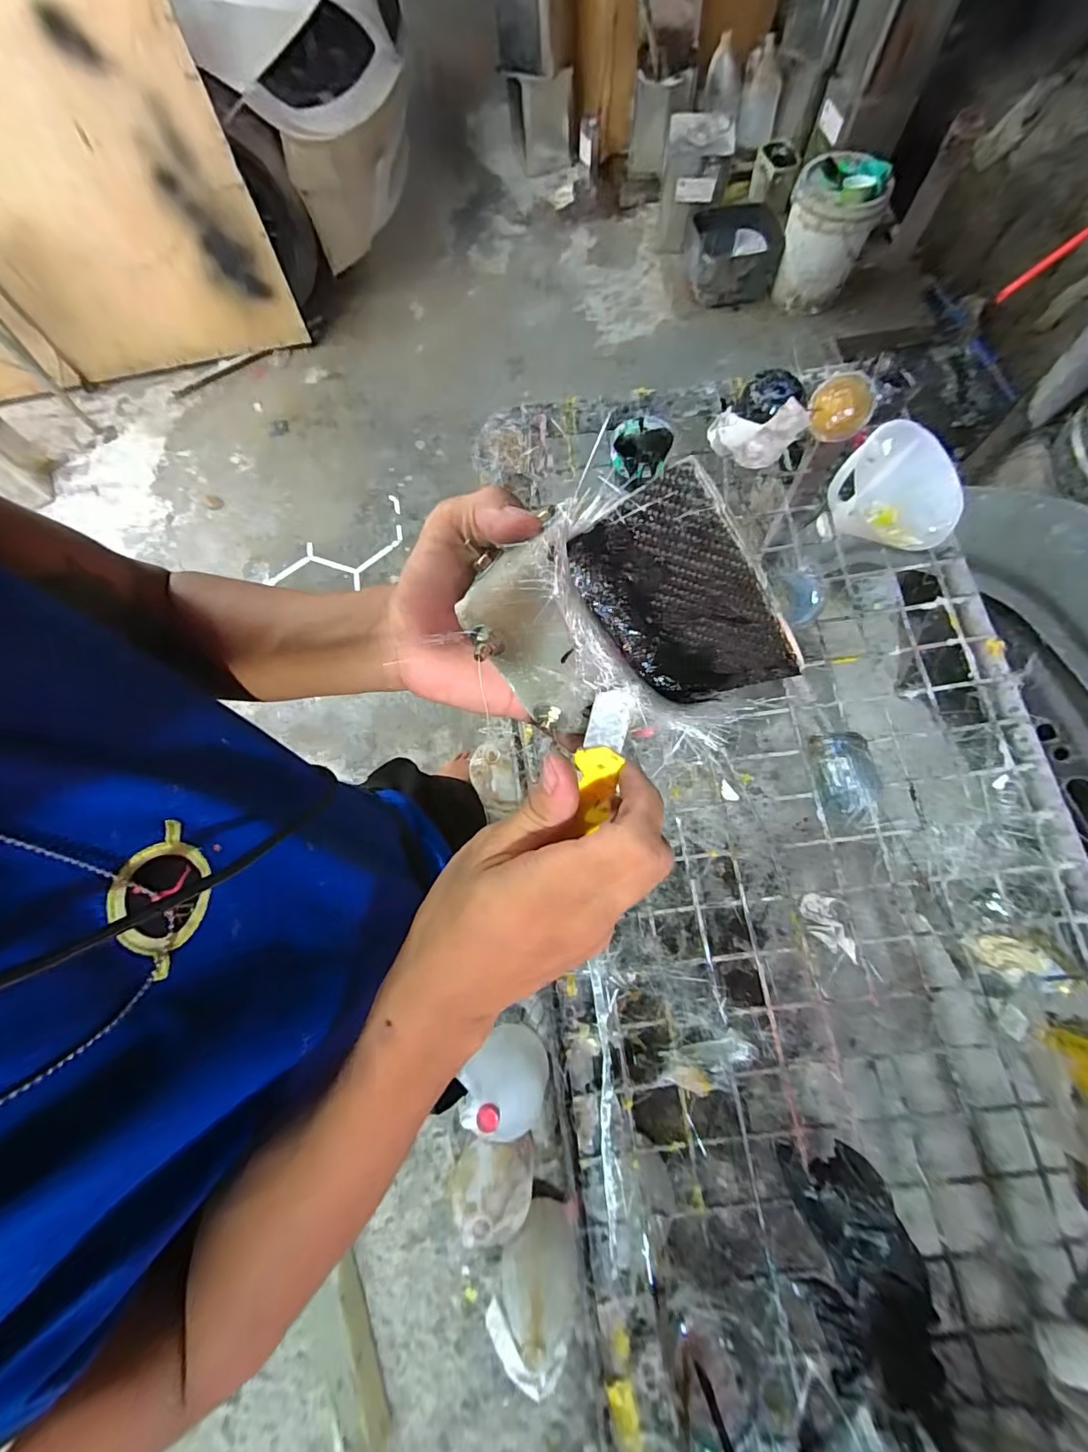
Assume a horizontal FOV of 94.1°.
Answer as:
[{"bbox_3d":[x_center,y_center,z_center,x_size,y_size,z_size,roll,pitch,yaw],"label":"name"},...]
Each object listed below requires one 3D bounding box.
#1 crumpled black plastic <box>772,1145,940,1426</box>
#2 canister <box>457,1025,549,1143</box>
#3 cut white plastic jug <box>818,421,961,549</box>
[{"bbox_3d":[0.302,0.516,0.479,0.113,0.030,0.189,-5,71,1],"label":"crumpled black plastic"},{"bbox_3d":[-0.082,0.726,1.024,0.162,0.301,0.155,-1,71,2],"label":"canister"},{"bbox_3d":[0.457,-0.292,0.653,0.100,0.115,0.148,-34,73,-9],"label":"cut white plastic jug"}]

